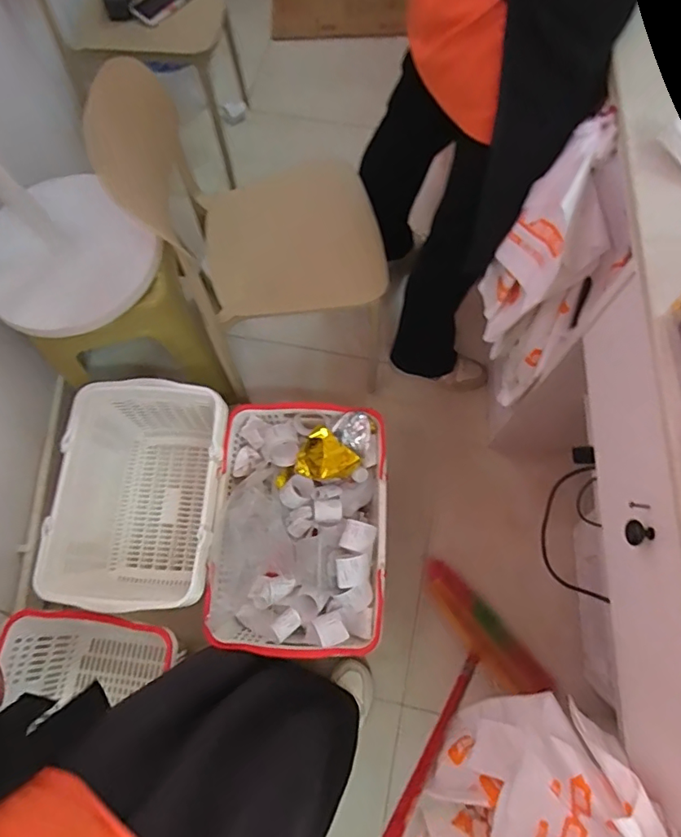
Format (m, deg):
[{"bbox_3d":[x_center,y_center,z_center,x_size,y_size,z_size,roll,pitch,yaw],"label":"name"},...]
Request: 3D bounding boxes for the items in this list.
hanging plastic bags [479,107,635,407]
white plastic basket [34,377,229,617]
[{"bbox_3d":[0.318,-0.215,0.840,0.149,0.421,0.208,10,69,5],"label":"hanging plastic bags"},{"bbox_3d":[-0.398,0.178,1.122,0.325,0.243,0.451,4,68,3],"label":"white plastic basket"}]

